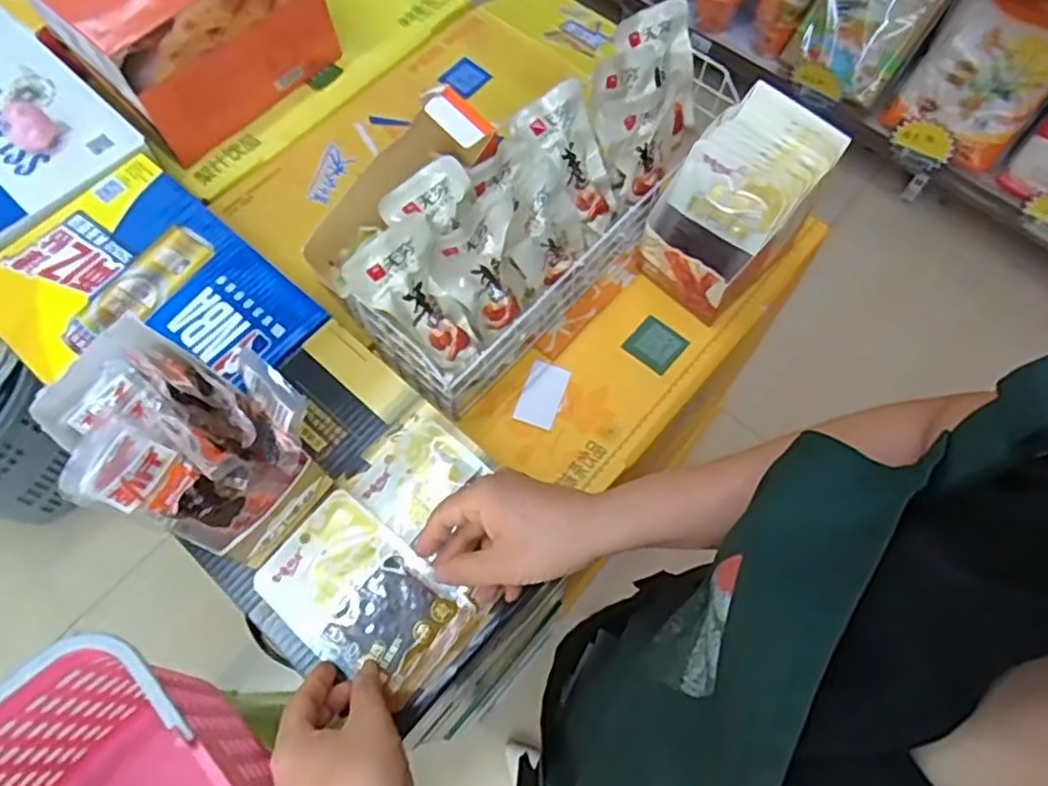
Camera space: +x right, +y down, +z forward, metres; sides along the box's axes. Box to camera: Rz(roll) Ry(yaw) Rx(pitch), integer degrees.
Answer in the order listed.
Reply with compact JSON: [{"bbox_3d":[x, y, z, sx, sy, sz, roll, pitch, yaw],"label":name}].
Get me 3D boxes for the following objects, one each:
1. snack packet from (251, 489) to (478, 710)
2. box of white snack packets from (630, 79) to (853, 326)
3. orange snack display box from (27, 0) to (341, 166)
[{"bbox_3d":[-0.113,0.144,0.488,0.134,0.014,0.091,36,71,15],"label":"snack packet"},{"bbox_3d":[0.179,-0.155,0.592,0.107,0.137,0.125,40,72,16],"label":"box of white snack packets"},{"bbox_3d":[-0.339,-0.386,0.703,0.178,0.136,0.217,40,72,16],"label":"orange snack display box"}]

